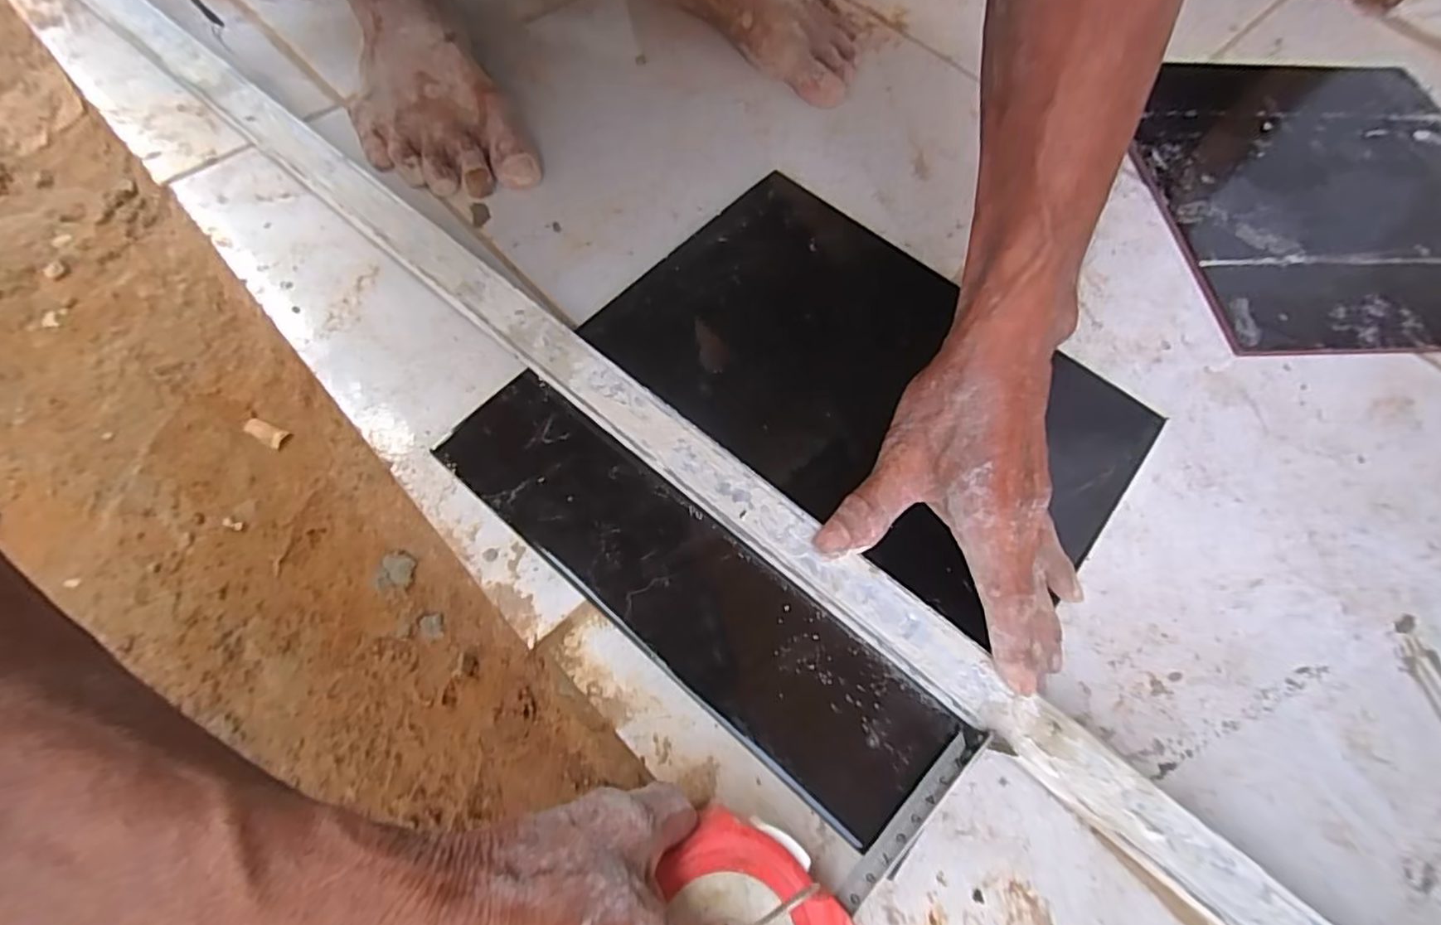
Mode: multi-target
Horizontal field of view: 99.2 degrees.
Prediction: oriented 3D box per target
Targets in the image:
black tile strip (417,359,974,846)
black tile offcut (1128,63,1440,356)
[{"bbox_3d":[-0.023,0.058,0.305,0.279,0.011,0.070,38,70,14],"label":"black tile strip"},{"bbox_3d":[0.458,-0.203,0.459,0.287,0.009,0.282,-4,66,-8],"label":"black tile offcut"}]

